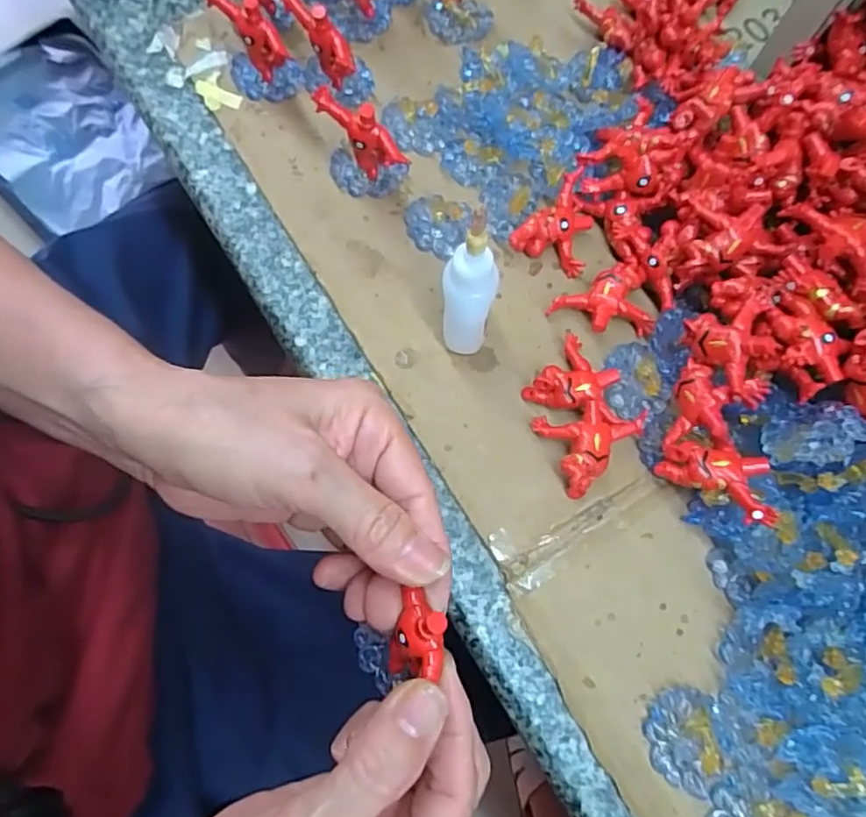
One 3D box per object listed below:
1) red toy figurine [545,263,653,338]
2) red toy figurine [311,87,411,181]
[{"bbox_3d":[0.079,-0.049,0.303,0.044,0.012,0.032,-13,75,-2],"label":"red toy figurine"},{"bbox_3d":[-0.033,-0.127,0.302,0.041,0.051,0.012,29,78,8],"label":"red toy figurine"}]

